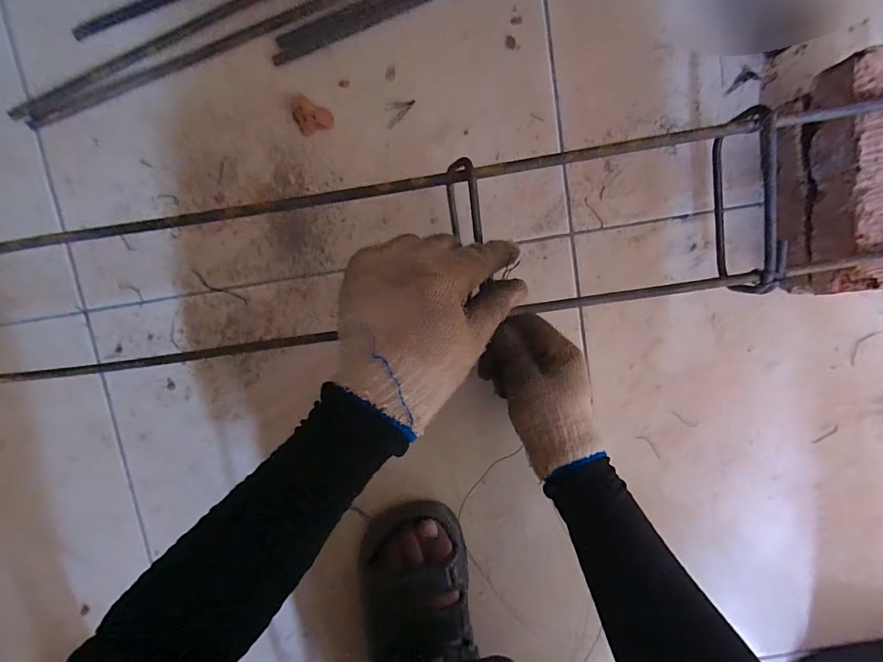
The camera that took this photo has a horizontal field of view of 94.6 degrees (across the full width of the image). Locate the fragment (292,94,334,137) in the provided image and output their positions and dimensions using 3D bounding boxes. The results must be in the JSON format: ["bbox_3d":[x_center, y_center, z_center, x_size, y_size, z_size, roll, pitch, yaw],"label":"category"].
[{"bbox_3d":[-0.124,-0.202,0.387,0.036,0.021,0.028,28,97,-3],"label":"fragment"}]

